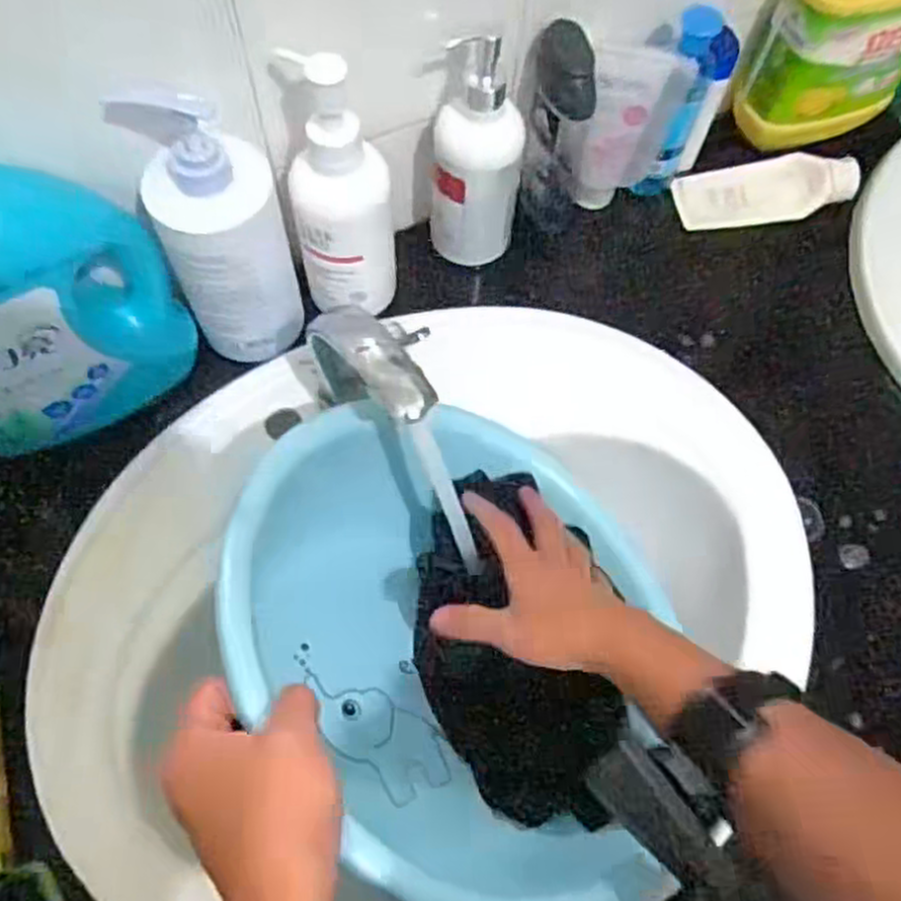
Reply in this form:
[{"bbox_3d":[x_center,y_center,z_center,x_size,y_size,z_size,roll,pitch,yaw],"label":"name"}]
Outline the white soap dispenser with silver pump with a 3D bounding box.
[{"bbox_3d":[0.021,-0.215,0.576,0.065,0.170,0.065,1,66,-2],"label":"white soap dispenser with silver pump"}]

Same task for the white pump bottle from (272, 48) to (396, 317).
[{"bbox_3d":[-0.074,-0.169,0.539,0.068,0.201,0.062,-5,67,-5],"label":"white pump bottle"}]

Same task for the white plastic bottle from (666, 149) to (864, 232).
[{"bbox_3d":[0.279,-0.235,0.694,0.150,0.025,0.065,-7,66,10],"label":"white plastic bottle"}]

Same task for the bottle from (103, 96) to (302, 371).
[{"bbox_3d":[-0.153,-0.145,0.528,0.078,0.184,0.080,-20,69,-11],"label":"bottle"}]

